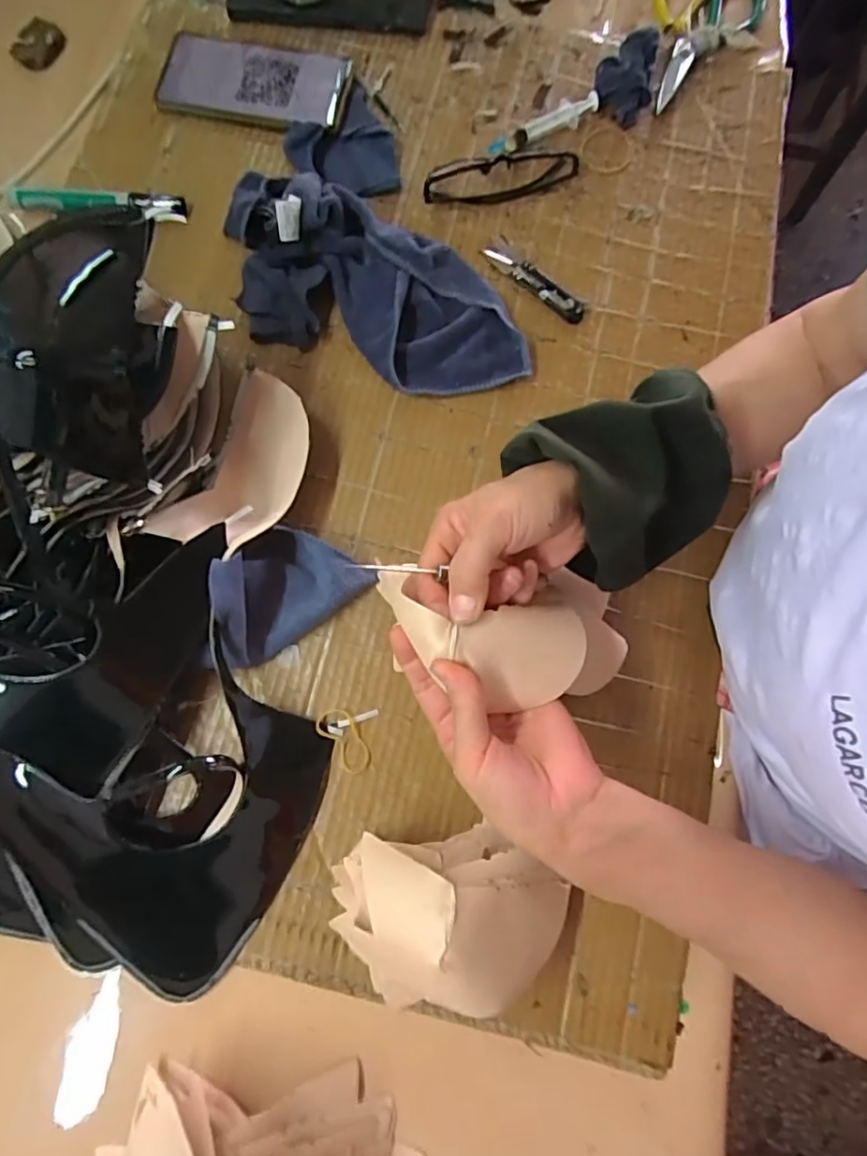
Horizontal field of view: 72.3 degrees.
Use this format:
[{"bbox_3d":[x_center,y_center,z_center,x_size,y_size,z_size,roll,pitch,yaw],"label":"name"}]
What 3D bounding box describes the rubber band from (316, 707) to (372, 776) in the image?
[{"bbox_3d":[-0.060,0.111,0.408,0.023,0.011,0.048,-34,80,-7],"label":"rubber band"}]

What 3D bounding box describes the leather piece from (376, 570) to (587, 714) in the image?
[{"bbox_3d":[0.027,0.034,0.326,0.123,0.018,0.060,17,78,-18],"label":"leather piece"}]

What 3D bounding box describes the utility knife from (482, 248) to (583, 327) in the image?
[{"bbox_3d":[0.084,-0.245,0.487,0.097,0.009,0.022,42,81,8],"label":"utility knife"}]

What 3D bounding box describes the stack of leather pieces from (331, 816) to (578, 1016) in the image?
[{"bbox_3d":[0.009,0.198,0.354,0.138,0.081,0.083,6,78,1],"label":"stack of leather pieces"}]

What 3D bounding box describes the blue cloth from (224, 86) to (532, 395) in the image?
[{"bbox_3d":[-0.065,-0.255,0.464,0.179,0.053,0.278,-28,80,-6],"label":"blue cloth"}]

